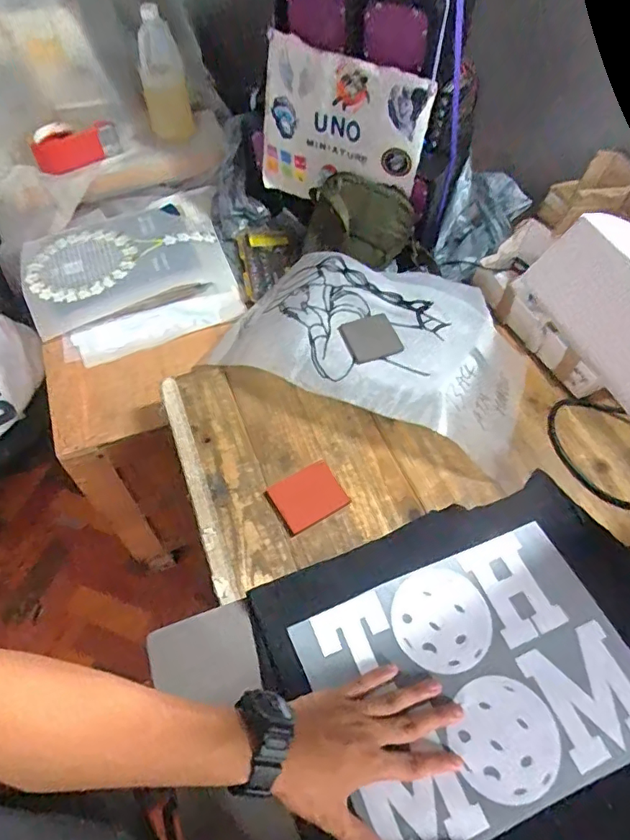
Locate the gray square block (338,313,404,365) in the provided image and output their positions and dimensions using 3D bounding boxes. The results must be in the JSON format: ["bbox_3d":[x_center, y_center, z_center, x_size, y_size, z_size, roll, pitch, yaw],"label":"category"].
[{"bbox_3d":[0.085,-0.124,0.797,0.078,0.009,0.077,-16,61,-13],"label":"gray square block"}]

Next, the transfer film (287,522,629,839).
[{"bbox_3d":[0.151,0.238,0.483,0.284,0.006,0.212,-19,59,-13],"label":"transfer film"}]

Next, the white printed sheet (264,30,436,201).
[{"bbox_3d":[0.038,-0.480,0.887,0.280,0.244,0.025,26,60,12],"label":"white printed sheet"}]

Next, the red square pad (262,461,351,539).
[{"bbox_3d":[-0.010,0.105,0.709,0.093,0.014,0.075,-26,63,-18],"label":"red square pad"}]

